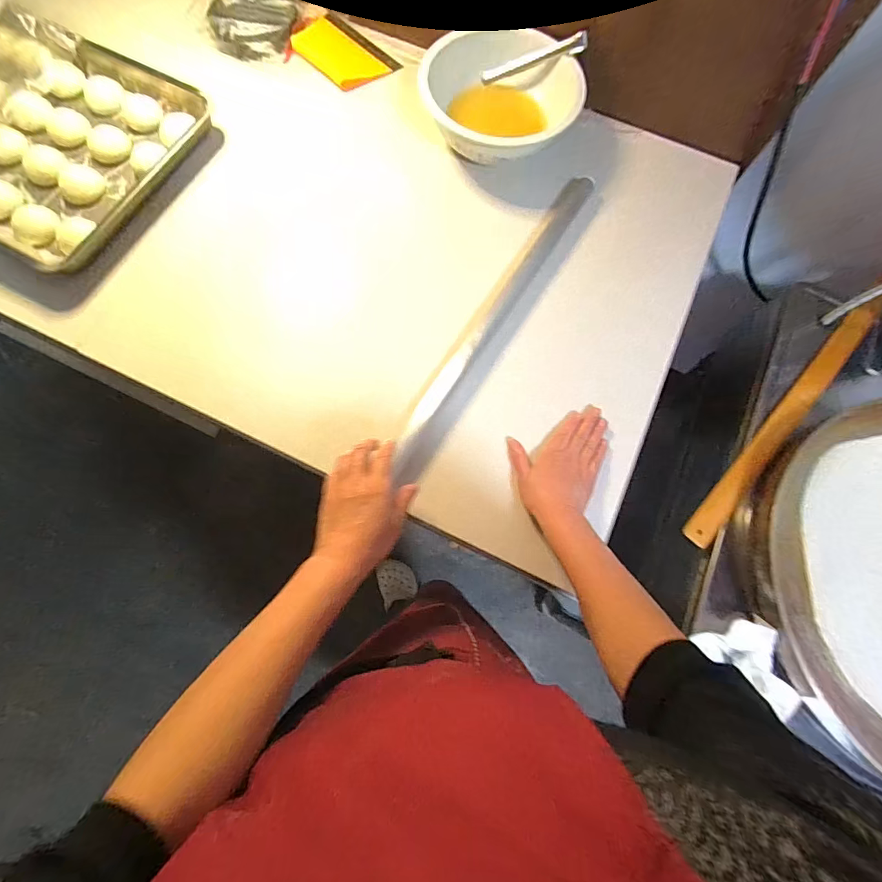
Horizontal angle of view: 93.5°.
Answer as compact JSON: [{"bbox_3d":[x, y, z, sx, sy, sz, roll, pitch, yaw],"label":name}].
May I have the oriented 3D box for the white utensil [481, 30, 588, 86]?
[{"bbox_3d":[0.155,-0.644,0.704,0.174,0.028,0.015,-3,73,22],"label":"white utensil"}]

